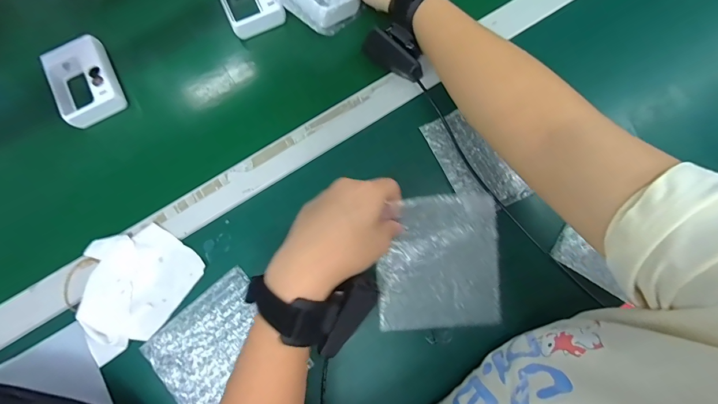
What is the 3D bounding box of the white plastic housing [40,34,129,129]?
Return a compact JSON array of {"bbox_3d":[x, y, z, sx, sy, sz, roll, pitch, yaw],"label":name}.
[{"bbox_3d":[-0.327,-0.143,0.424,0.075,0.026,0.101,-30,77,-6],"label":"white plastic housing"}]

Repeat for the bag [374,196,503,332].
[{"bbox_3d":[0.078,0.055,0.343,0.117,0.009,0.124,1,84,-10],"label":"bag"}]

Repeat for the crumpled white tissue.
[{"bbox_3d":[-0.241,0.086,0.367,0.105,0.020,0.130,36,80,10],"label":"crumpled white tissue"}]

